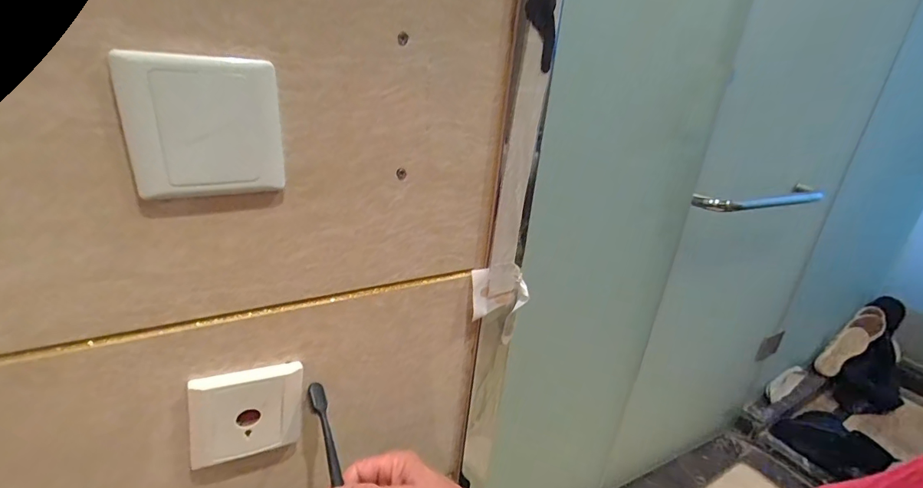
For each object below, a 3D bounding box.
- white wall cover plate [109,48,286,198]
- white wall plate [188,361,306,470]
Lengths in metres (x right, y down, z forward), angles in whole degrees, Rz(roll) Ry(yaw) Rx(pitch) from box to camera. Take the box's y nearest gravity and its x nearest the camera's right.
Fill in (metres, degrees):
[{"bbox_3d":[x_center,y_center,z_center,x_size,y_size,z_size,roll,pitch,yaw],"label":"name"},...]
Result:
[{"bbox_3d":[-0.153,-0.070,0.260,0.083,0.080,0.007,-9,27,-32],"label":"white wall cover plate"},{"bbox_3d":[-0.173,0.137,0.348,0.084,0.080,0.009,-9,27,-32],"label":"white wall plate"}]

